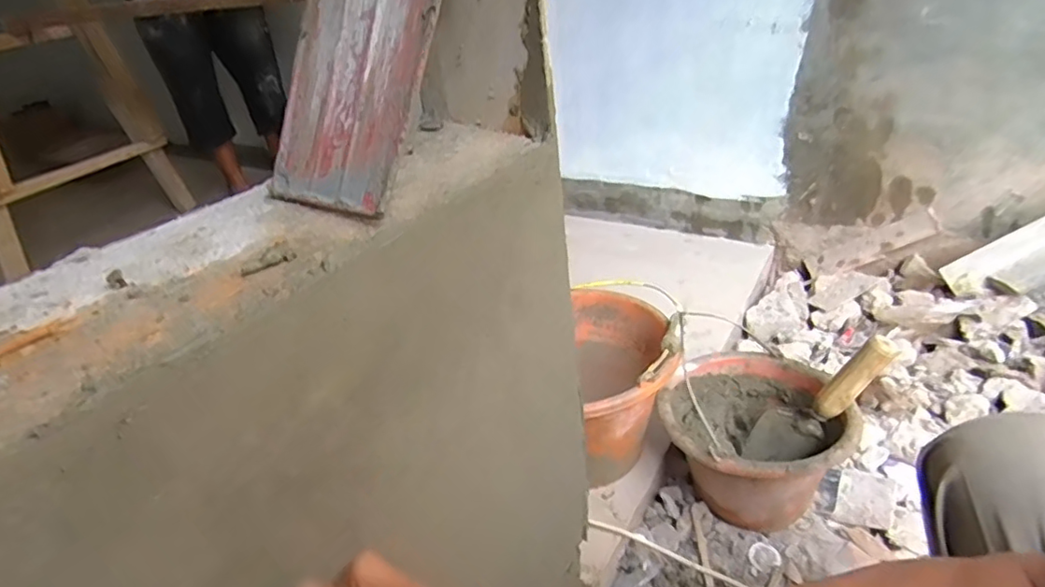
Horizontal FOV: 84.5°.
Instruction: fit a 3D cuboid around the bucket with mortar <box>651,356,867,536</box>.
[{"bbox_3d":[0.308,0.205,0.801,0.220,0.165,0.238,-5,31,3],"label":"bucket with mortar"}]

